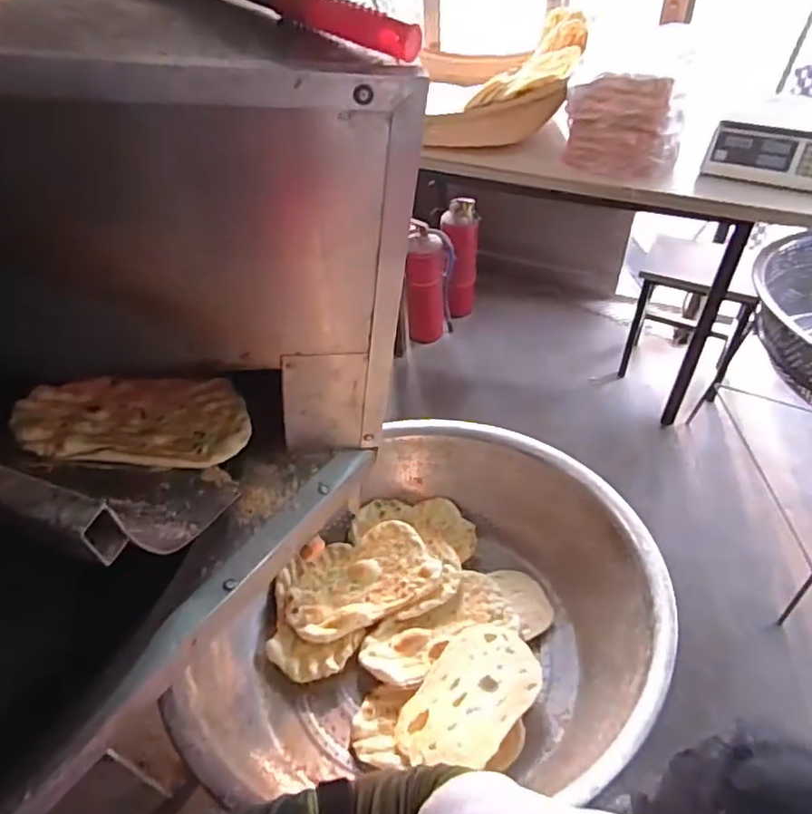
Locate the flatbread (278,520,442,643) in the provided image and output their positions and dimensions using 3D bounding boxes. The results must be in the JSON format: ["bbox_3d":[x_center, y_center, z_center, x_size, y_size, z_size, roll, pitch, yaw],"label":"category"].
[{"bbox_3d":[-0.082,0.286,1.005,0.259,0.030,0.170,-19,48,-14],"label":"flatbread"}]

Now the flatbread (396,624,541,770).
[{"bbox_3d":[0.094,0.404,0.843,0.140,0.020,0.223,20,45,36],"label":"flatbread"}]

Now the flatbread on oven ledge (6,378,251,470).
[{"bbox_3d":[-0.308,0.011,0.693,0.236,0.023,0.143,2,41,-18],"label":"flatbread on oven ledge"}]

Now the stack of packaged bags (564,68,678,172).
[{"bbox_3d":[0.578,-0.779,1.545,0.284,0.278,0.270,15,48,17],"label":"stack of packaged bags"}]

